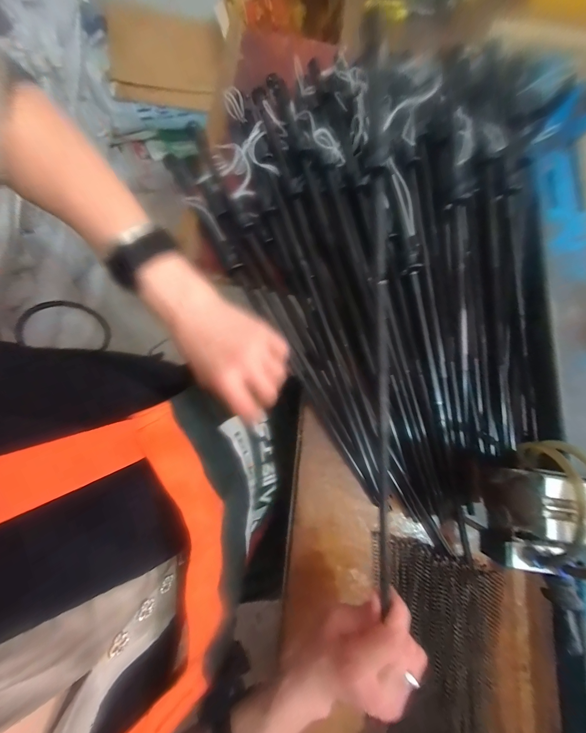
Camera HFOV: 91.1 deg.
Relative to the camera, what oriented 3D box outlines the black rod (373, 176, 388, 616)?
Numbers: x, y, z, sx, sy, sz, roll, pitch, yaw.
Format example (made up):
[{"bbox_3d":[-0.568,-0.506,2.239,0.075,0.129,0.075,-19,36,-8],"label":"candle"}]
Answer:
[{"bbox_3d":[0.077,0.019,0.251,0.009,0.010,0.360,0,90,-1],"label":"black rod"}]

